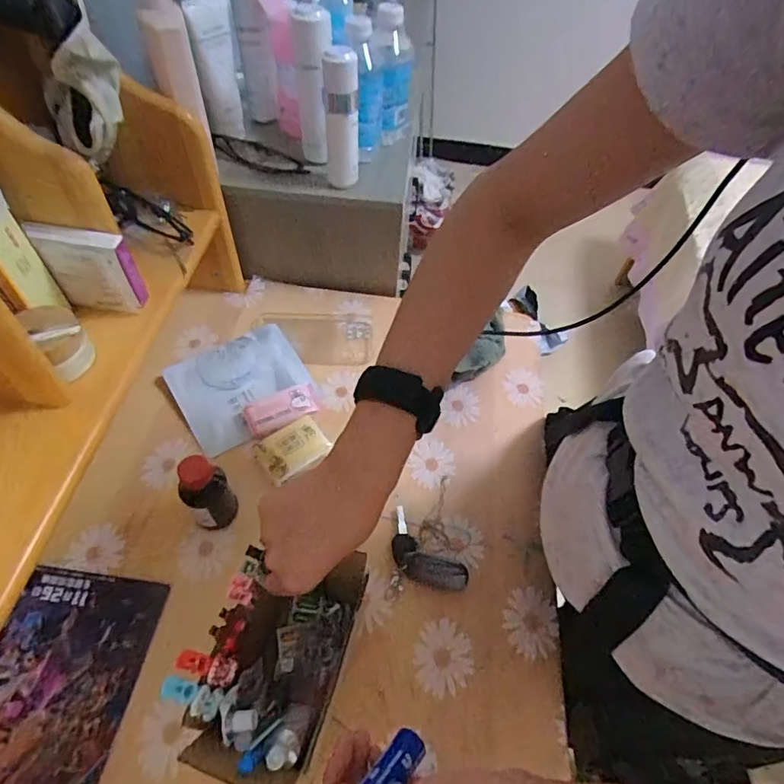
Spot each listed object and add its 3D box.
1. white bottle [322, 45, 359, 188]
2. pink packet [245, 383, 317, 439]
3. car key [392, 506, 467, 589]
[{"bbox_3d":[-0.057,-0.308,0.573,0.034,0.144,0.037,9,54,2],"label":"white bottle"},{"bbox_3d":[-0.129,0.021,0.594,0.085,0.023,0.040,-25,59,-21],"label":"pink packet"},{"bbox_3d":[0.030,0.168,0.510,0.098,0.013,0.045,37,59,21],"label":"car key"}]

